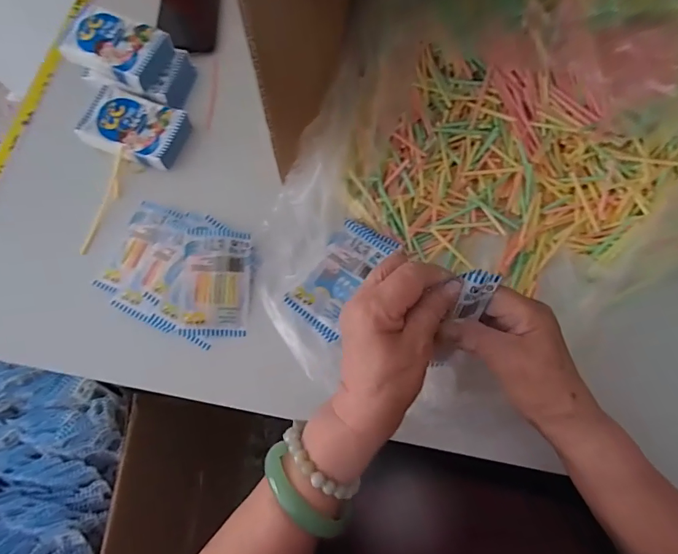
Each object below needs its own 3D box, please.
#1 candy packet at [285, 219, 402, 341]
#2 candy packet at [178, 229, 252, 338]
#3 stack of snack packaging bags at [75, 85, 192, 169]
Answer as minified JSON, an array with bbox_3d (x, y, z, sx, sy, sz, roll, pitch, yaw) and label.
[{"bbox_3d":[0.004,-0.004,0.407,0.064,0.011,0.117,34,76,12],"label":"candy packet"},{"bbox_3d":[-0.121,0.007,0.410,0.063,0.009,0.103,4,84,-19],"label":"candy packet"},{"bbox_3d":[-0.230,-0.167,0.468,0.105,0.022,0.073,17,73,7],"label":"stack of snack packaging bags"}]

